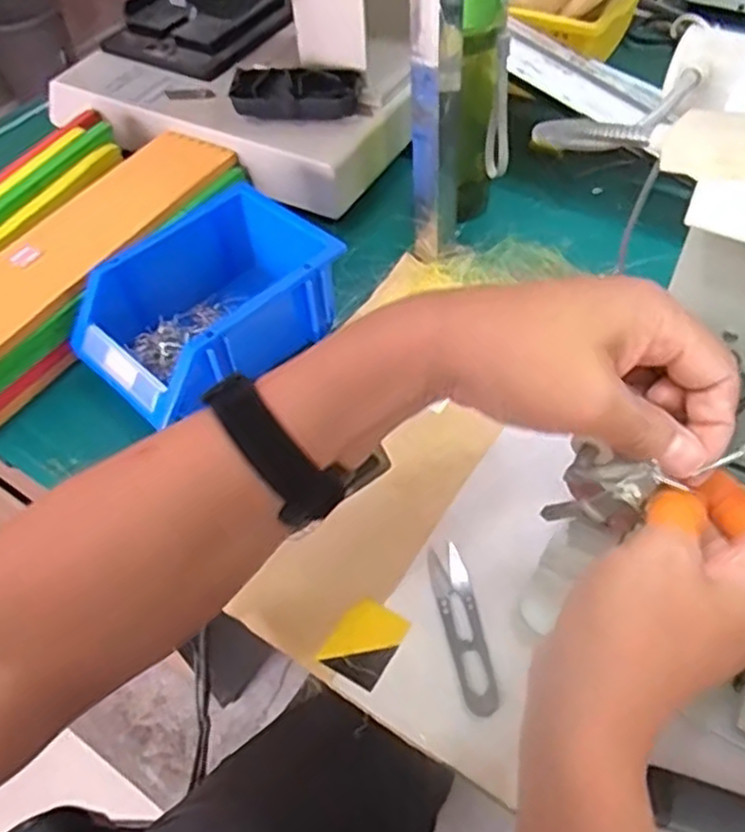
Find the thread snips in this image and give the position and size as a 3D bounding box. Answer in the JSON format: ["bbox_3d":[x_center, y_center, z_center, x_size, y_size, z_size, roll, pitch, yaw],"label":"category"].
[{"bbox_3d":[0.054,0.124,0.424,0.022,0.005,0.100,-11,53,-5],"label":"thread snips"}]

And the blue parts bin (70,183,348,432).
[{"bbox_3d":[-0.126,-0.084,0.557,0.189,0.075,0.130,-37,59,-22],"label":"blue parts bin"}]

